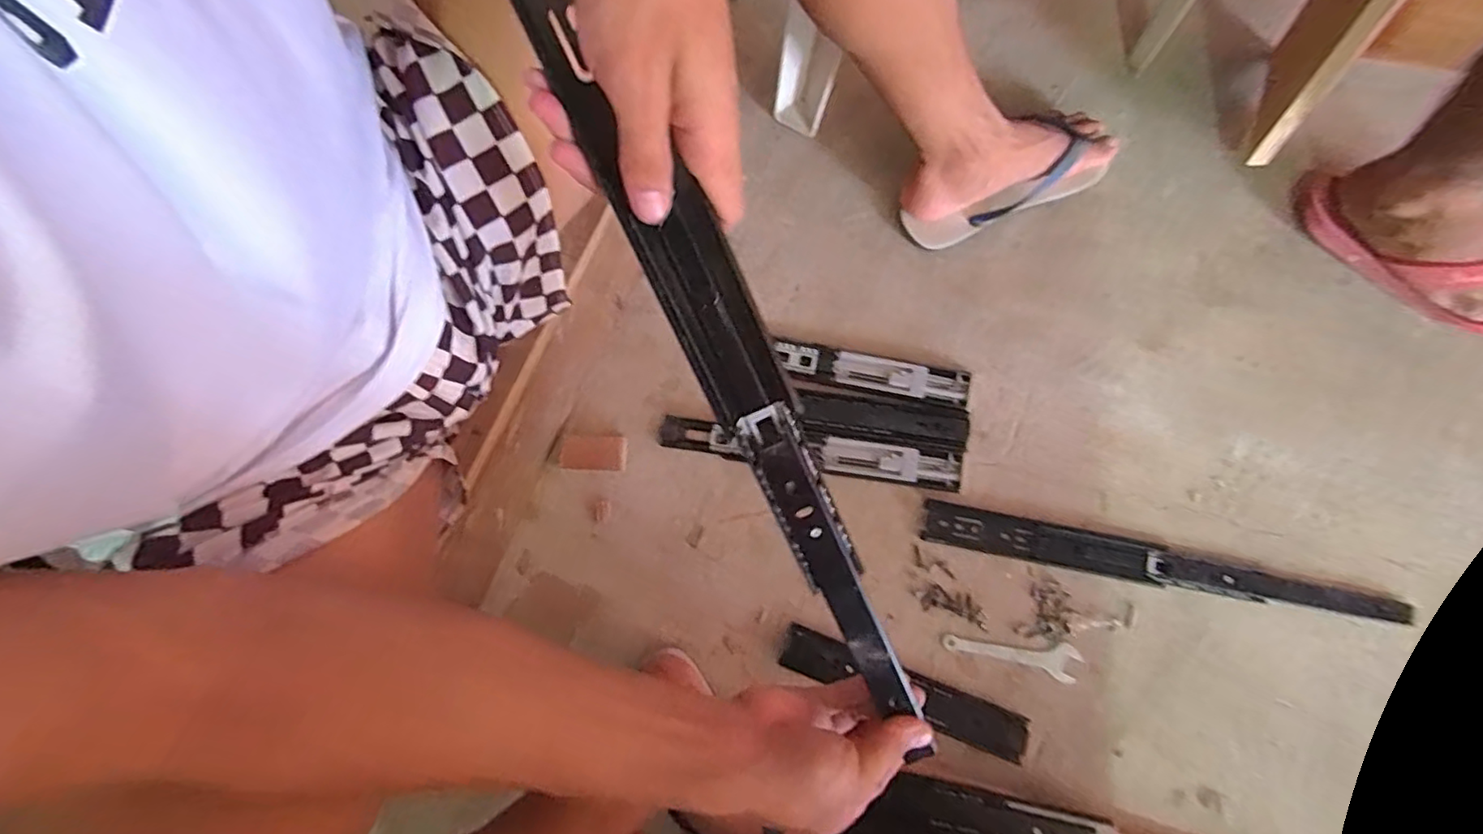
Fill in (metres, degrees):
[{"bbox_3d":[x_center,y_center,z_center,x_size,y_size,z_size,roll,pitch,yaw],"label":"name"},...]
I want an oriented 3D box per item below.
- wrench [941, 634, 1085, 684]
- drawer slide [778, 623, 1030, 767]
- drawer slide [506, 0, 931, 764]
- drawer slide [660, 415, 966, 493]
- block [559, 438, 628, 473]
[{"bbox_3d":[0.272,0.239,0.631,0.137,0.004,0.035,9,79,2],"label":"wrench"},{"bbox_3d":[0.159,0.272,0.619,0.246,0.011,0.043,21,80,4],"label":"drawer slide"},{"bbox_3d":[0.003,-0.015,0.325,0.043,0.021,0.443,-29,106,-5],"label":"drawer slide"},{"bbox_3d":[0.073,0.033,0.666,0.317,0.008,0.050,10,79,2],"label":"drawer slide"},{"bbox_3d":[-0.157,0.041,0.668,0.070,0.025,0.034,-1,79,0],"label":"block"}]

